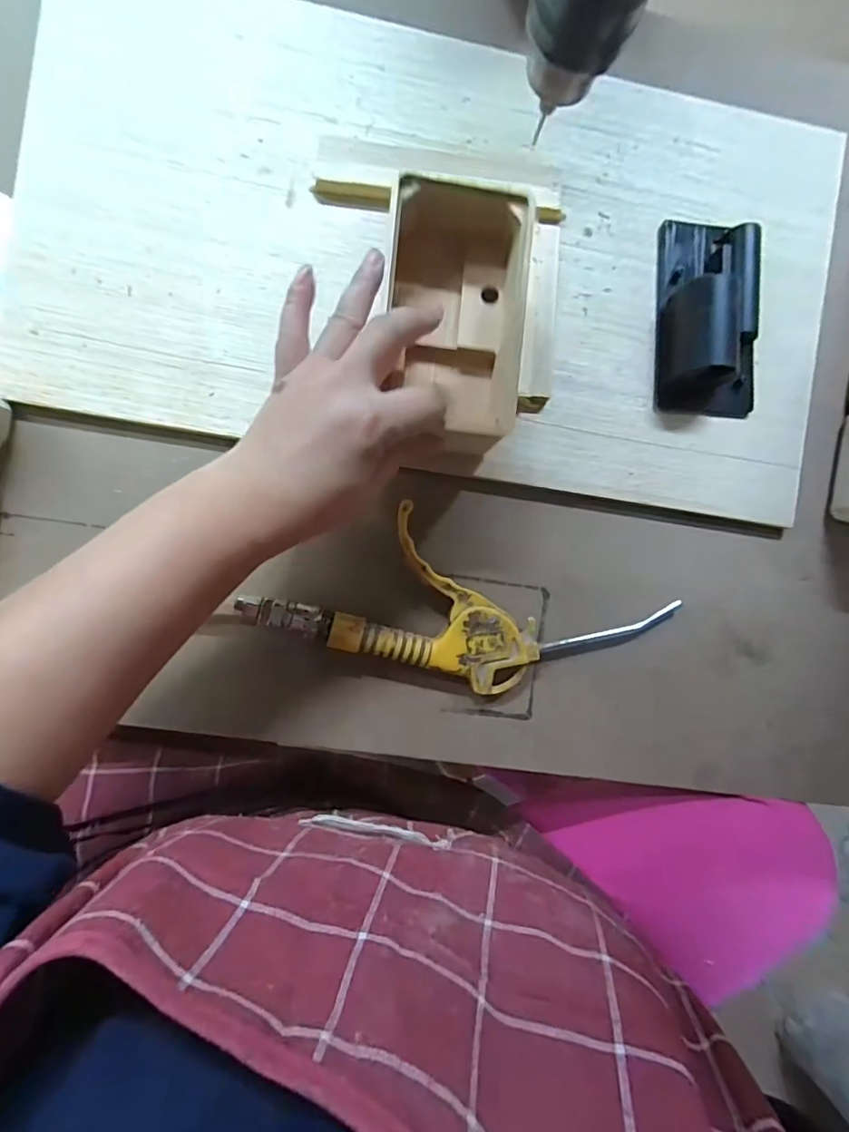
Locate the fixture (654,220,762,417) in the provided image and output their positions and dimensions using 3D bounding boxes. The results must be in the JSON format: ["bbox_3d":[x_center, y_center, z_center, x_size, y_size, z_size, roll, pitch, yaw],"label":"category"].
[{"bbox_3d":[0.179,-0.154,0.316,0.063,0.030,0.114,0,92,-5],"label":"fixture"}]

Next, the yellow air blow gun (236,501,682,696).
[{"bbox_3d":[0.025,0.028,0.315,0.246,0.023,0.092,20,90,-6],"label":"yellow air blow gun"}]

